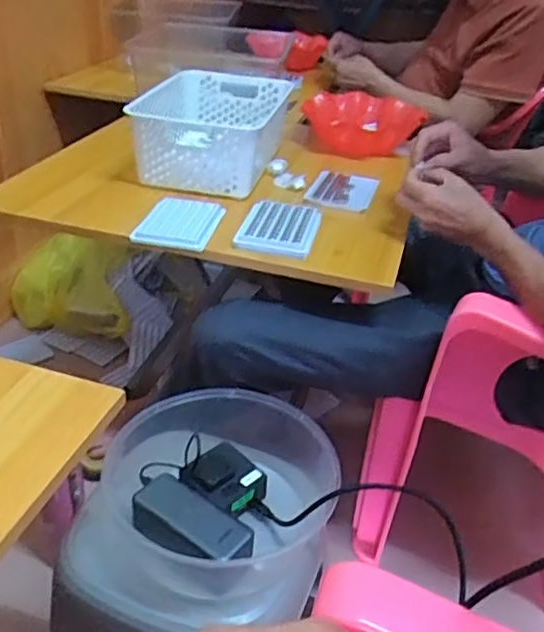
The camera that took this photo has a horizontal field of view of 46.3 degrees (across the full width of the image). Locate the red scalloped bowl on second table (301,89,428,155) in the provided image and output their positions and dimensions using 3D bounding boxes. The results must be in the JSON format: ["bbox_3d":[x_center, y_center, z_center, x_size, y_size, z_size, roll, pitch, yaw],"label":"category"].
[{"bbox_3d":[0.162,-0.369,1.213,0.207,0.079,0.147,-19,40,-32],"label":"red scalloped bowl on second table"}]

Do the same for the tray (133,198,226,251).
[{"bbox_3d":[-0.121,-0.127,0.860,0.095,0.020,0.117,10,34,8],"label":"tray"}]

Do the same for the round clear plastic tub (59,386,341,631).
[{"bbox_3d":[-0.061,0.198,0.689,0.233,0.111,0.250,3,33,-2],"label":"round clear plastic tub"}]

